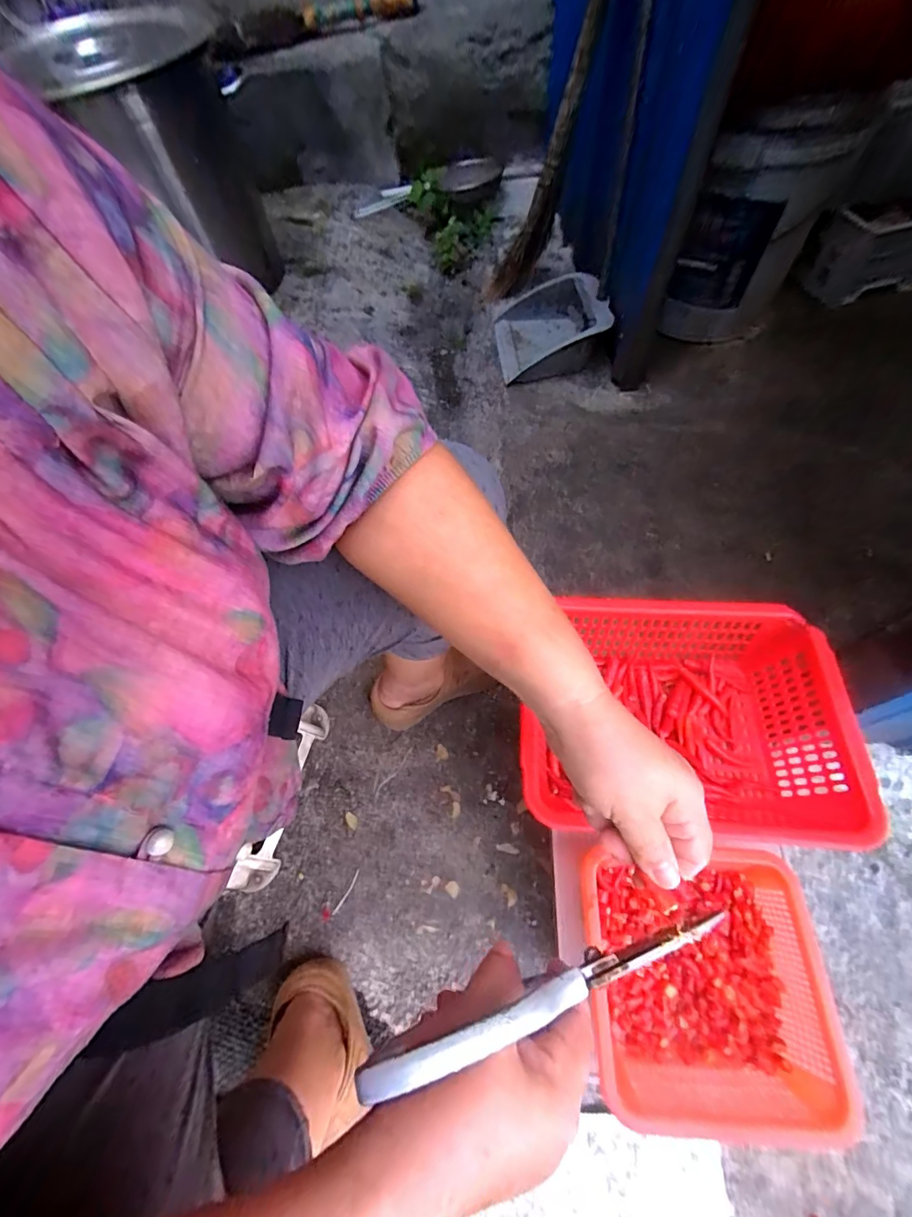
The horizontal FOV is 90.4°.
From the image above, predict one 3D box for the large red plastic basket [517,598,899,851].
[{"bbox_3d":[0.229,0.109,0.450,0.271,0.093,0.214,1,62,6],"label":"large red plastic basket"}]

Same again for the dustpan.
[{"bbox_3d":[0.219,-0.656,1.058,0.228,0.128,0.245,-6,61,3],"label":"dustpan"}]

